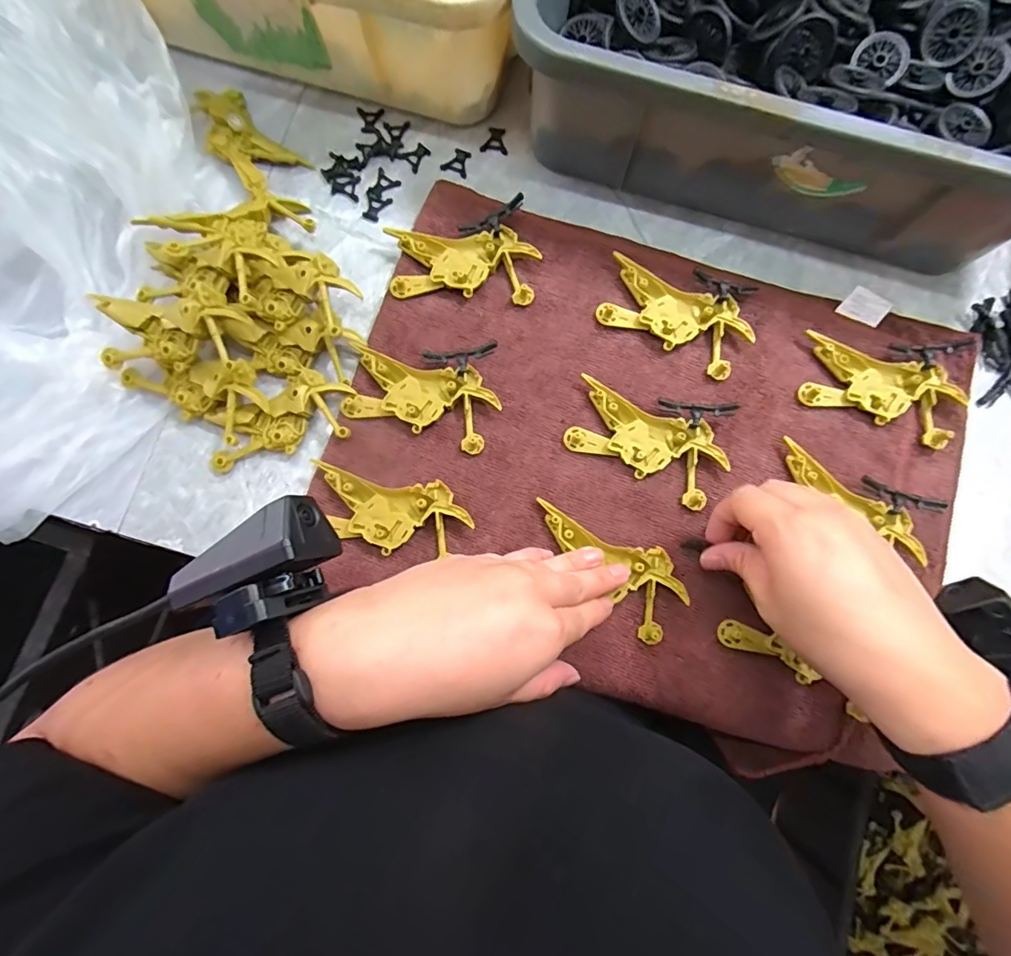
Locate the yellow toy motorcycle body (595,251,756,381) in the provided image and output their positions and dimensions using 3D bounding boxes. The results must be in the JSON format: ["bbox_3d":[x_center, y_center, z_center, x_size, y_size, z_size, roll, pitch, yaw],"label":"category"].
[{"bbox_3d":[0.115,-0.110,0.333,0.100,0.015,0.048,28,81,5],"label":"yellow toy motorcycle body"}]

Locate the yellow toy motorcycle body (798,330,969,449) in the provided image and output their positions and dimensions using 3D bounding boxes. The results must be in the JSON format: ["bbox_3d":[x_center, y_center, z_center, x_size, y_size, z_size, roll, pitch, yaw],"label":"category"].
[{"bbox_3d":[0.248,-0.060,0.326,0.100,0.012,0.047,21,81,4],"label":"yellow toy motorcycle body"}]

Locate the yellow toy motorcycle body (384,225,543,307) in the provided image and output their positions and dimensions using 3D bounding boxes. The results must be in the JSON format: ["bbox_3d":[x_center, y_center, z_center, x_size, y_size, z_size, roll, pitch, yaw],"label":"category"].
[{"bbox_3d":[-0.029,-0.147,0.341,0.100,0.015,0.048,3,80,1],"label":"yellow toy motorcycle body"}]

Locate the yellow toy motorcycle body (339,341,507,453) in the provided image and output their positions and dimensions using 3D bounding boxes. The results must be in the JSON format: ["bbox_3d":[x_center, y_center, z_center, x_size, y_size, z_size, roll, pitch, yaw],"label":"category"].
[{"bbox_3d":[-0.055,-0.053,0.324,0.097,0.011,0.049,17,80,3],"label":"yellow toy motorcycle body"}]

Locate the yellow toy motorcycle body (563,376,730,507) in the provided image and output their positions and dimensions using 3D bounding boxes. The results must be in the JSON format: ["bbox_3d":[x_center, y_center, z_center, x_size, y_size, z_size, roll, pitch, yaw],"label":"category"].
[{"bbox_3d":[0.091,-0.024,0.318,0.100,0.009,0.049,27,81,5],"label":"yellow toy motorcycle body"}]

